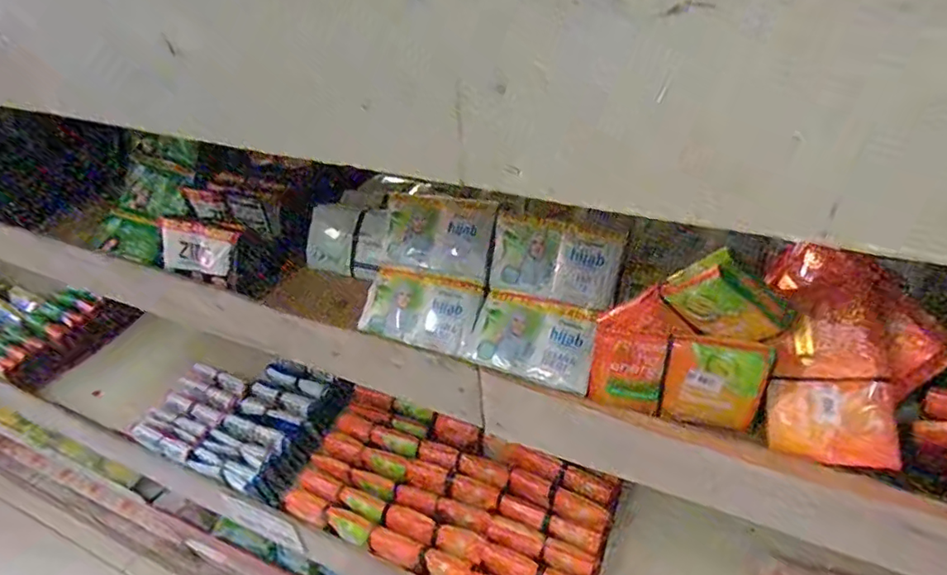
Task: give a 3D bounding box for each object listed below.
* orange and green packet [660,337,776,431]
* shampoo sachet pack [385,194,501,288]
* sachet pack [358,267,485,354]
[{"bbox_3d":[0.147,0.058,0.335,0.055,0.059,0.013,8,26,19],"label":"orange and green packet"},{"bbox_3d":[-0.026,-0.037,0.414,0.085,0.057,0.006,11,3,17],"label":"shampoo sachet pack"},{"bbox_3d":[-0.039,0.018,0.417,0.088,0.018,0.052,10,79,16],"label":"sachet pack"}]

